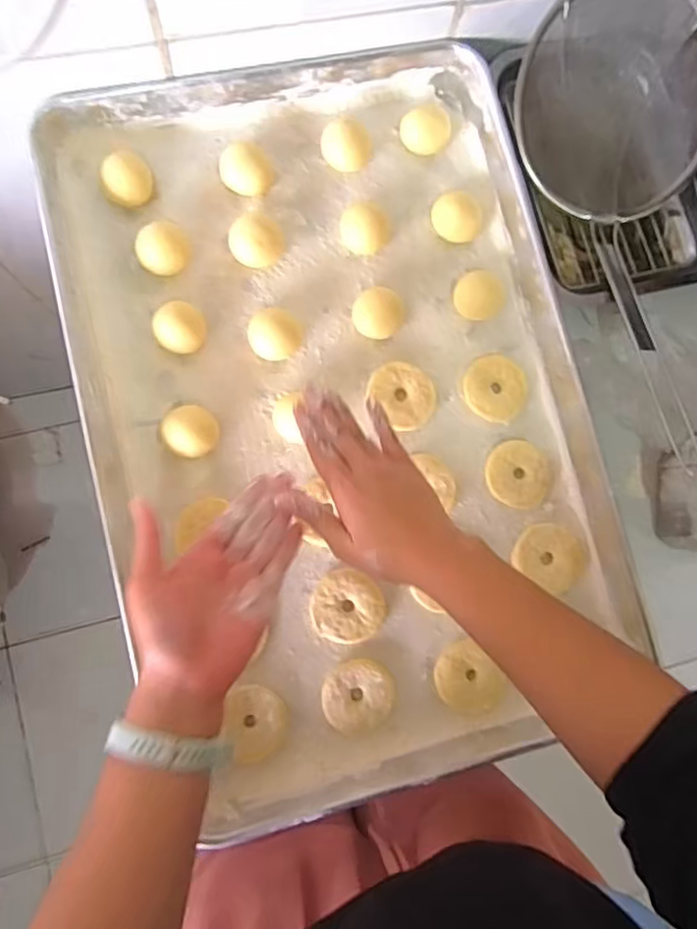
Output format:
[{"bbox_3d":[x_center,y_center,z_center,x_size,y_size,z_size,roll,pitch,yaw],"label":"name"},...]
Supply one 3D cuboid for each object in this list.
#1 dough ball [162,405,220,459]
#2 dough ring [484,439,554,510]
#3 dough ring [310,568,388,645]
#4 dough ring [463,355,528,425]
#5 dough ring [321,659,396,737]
[{"bbox_3d":[-0.130,-0.028,0.495,0.043,0.025,0.040,1,83,-6],"label":"dough ball"},{"bbox_3d":[0.154,0.009,0.536,0.057,0.006,0.061,1,83,-6],"label":"dough ring"},{"bbox_3d":[0.000,0.121,0.506,0.062,0.009,0.058,1,83,-6],"label":"dough ring"},{"bbox_3d":[0.134,-0.069,0.543,0.055,0.009,0.059,1,83,-6],"label":"dough ring"},{"bbox_3d":[0.008,0.192,0.495,0.058,0.010,0.057,1,83,-6],"label":"dough ring"}]

